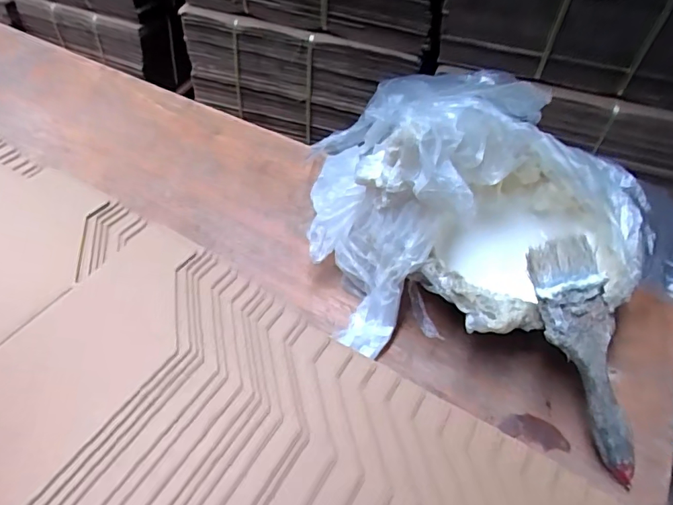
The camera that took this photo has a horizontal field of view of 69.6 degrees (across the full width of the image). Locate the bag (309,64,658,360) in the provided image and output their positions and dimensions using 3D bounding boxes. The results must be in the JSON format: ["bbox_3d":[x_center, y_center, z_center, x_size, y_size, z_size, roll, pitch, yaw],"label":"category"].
[{"bbox_3d":[0.117,-0.058,0.431,0.276,0.152,0.276,-3,52,-4],"label":"bag"}]

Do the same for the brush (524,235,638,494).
[{"bbox_3d":[0.176,0.074,0.339,0.047,0.015,0.168,-16,90,-20],"label":"brush"}]

